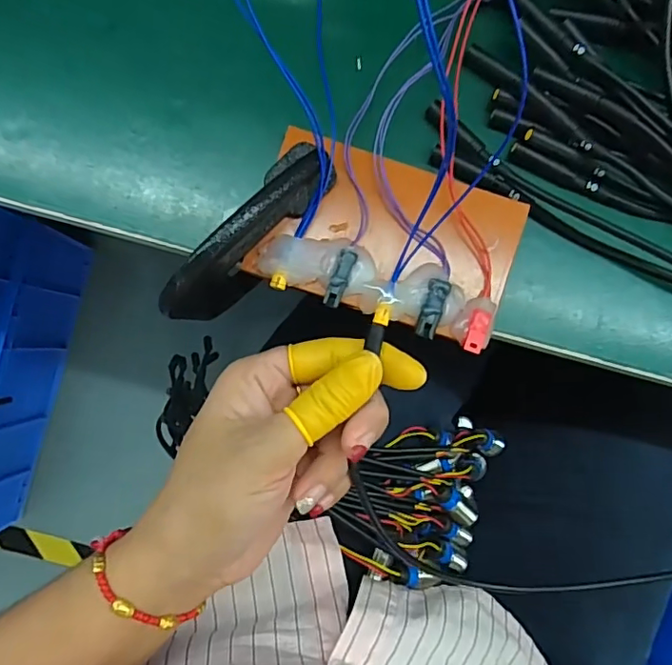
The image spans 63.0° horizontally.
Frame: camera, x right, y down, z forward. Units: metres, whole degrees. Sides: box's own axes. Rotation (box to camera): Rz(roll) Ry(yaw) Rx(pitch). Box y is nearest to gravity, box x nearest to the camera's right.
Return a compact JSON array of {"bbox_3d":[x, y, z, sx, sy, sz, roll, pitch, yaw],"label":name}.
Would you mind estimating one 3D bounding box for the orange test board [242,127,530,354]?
[{"bbox_3d":[0.025,-0.042,0.247,0.113,0.021,0.073,18,88,-1],"label":"orange test board"}]

